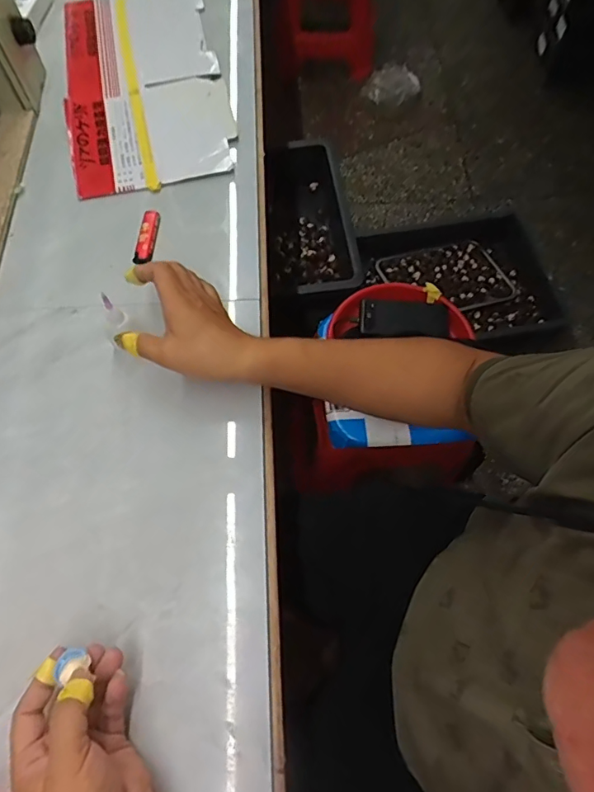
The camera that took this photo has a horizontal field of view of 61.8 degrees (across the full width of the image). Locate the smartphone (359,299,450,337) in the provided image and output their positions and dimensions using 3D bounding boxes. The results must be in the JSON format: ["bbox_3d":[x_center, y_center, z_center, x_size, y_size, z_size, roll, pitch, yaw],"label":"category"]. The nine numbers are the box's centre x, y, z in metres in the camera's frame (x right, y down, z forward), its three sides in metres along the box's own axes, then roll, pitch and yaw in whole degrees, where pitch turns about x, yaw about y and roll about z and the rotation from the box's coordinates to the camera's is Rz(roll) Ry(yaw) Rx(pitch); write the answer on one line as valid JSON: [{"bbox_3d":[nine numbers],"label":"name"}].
[{"bbox_3d":[0.193,-0.138,0.881,0.154,0.017,0.064,1,73,-6],"label":"smartphone"}]

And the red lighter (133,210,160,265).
[{"bbox_3d":[-0.184,-0.198,0.613,0.022,0.008,0.078,4,66,2],"label":"red lighter"}]

